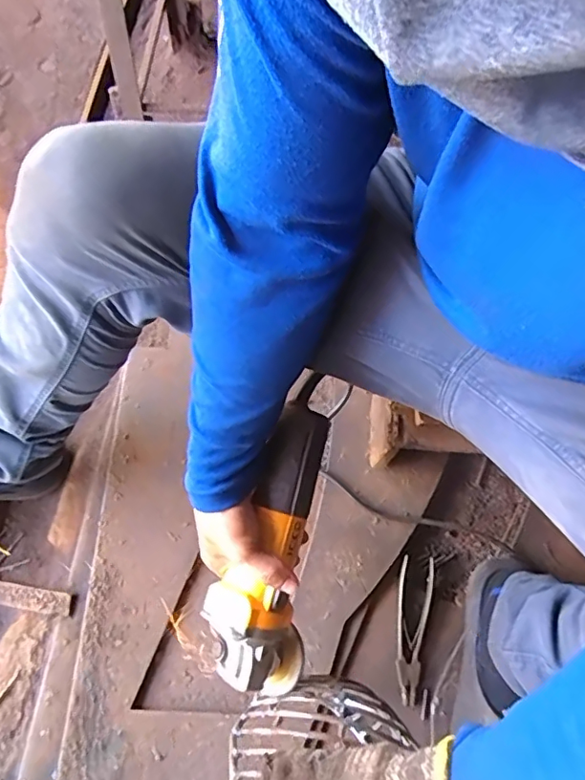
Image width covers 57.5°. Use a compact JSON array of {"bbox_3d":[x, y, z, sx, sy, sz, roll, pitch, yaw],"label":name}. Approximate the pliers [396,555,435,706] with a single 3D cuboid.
[{"bbox_3d":[0.150,0.289,0.648,0.043,0.011,0.162,6,69,4],"label":"pliers"}]

